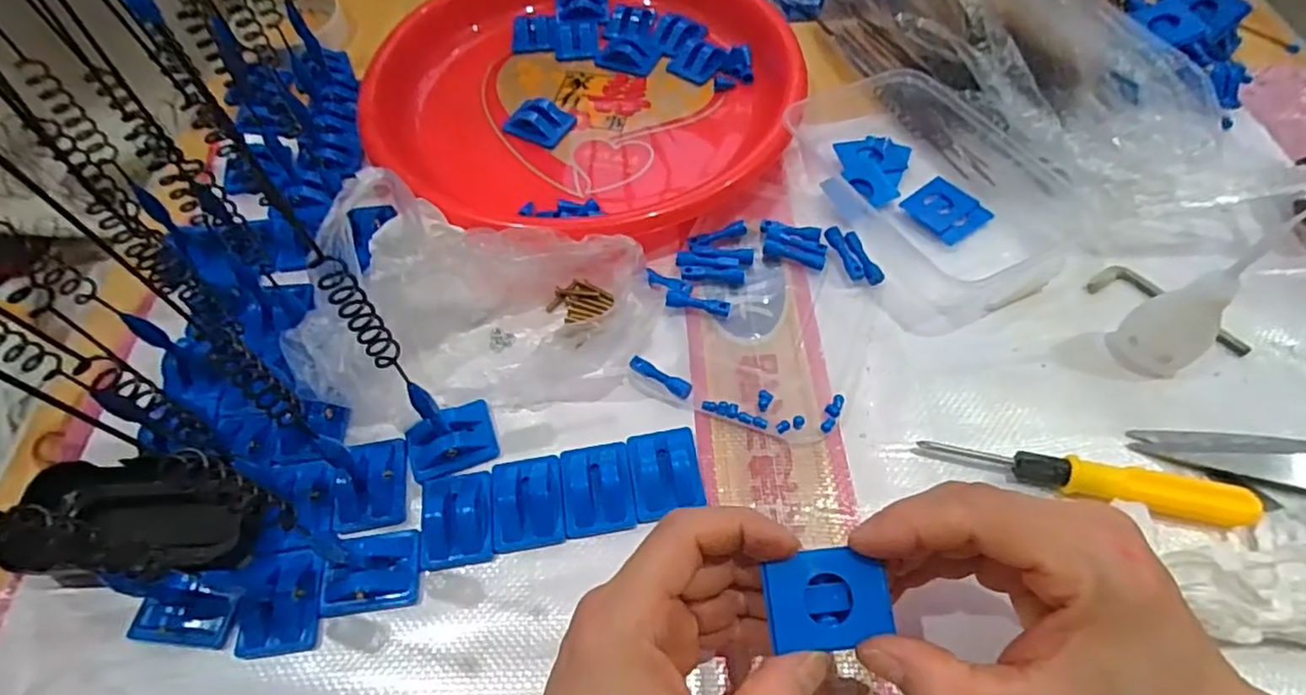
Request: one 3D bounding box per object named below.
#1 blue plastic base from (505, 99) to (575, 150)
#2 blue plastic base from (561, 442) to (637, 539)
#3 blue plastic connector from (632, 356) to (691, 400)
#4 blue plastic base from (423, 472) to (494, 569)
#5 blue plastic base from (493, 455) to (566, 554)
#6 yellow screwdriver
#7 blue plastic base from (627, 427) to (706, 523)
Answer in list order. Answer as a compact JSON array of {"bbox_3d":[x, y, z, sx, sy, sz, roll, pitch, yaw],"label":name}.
[{"bbox_3d":[-0.080,-0.162,0.451,0.041,0.019,0.031,27,64,18],"label":"blue plastic base"},{"bbox_3d":[-0.027,0.068,0.313,0.033,0.011,0.043,-8,59,-2],"label":"blue plastic base"},{"bbox_3d":[0.004,0.016,0.344,0.038,0.012,0.009,31,65,20],"label":"blue plastic connector"},{"bbox_3d":[-0.094,0.081,0.307,0.035,0.012,0.041,-10,59,-3],"label":"blue plastic base"},{"bbox_3d":[-0.060,0.073,0.310,0.034,0.013,0.044,-6,58,-1],"label":"blue plastic base"},{"bbox_3d":[0.202,0.064,0.302,0.141,0.015,0.019,9,60,9],"label":"yellow screwdriver"},{"bbox_3d":[0.006,0.062,0.317,0.034,0.010,0.043,-9,59,-3],"label":"blue plastic base"}]

